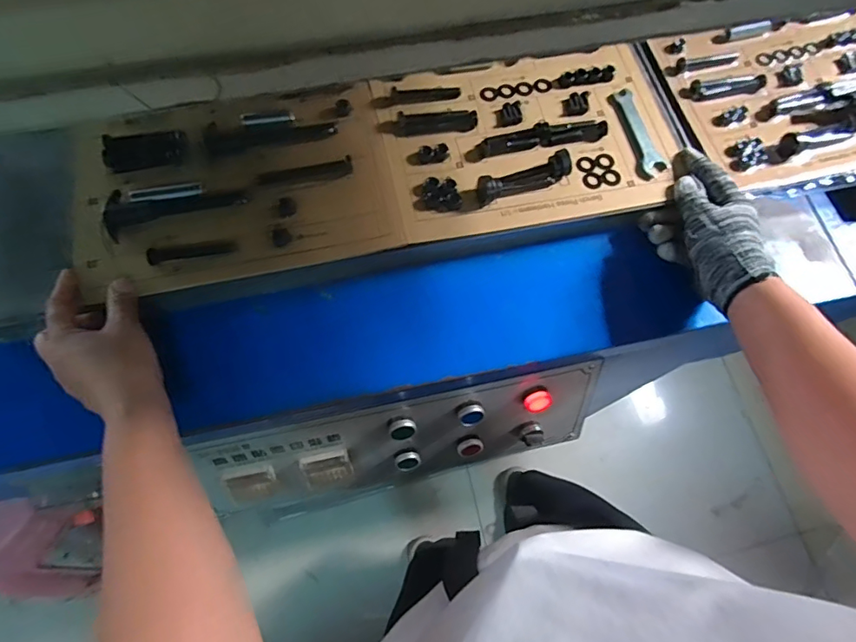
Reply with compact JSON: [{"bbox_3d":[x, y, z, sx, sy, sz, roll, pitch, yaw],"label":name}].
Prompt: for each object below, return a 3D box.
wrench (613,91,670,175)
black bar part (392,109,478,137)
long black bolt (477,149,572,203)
[{"bbox_3d":[0.234,-0.208,0.553,0.025,0.012,0.112,-10,67,-3],"label":"wrench"},{"bbox_3d":[0.008,-0.215,0.544,0.089,0.012,0.020,-5,67,-1],"label":"black bar part"},{"bbox_3d":[0.096,-0.147,0.514,0.097,0.024,0.031,-22,68,-8],"label":"long black bolt"}]

